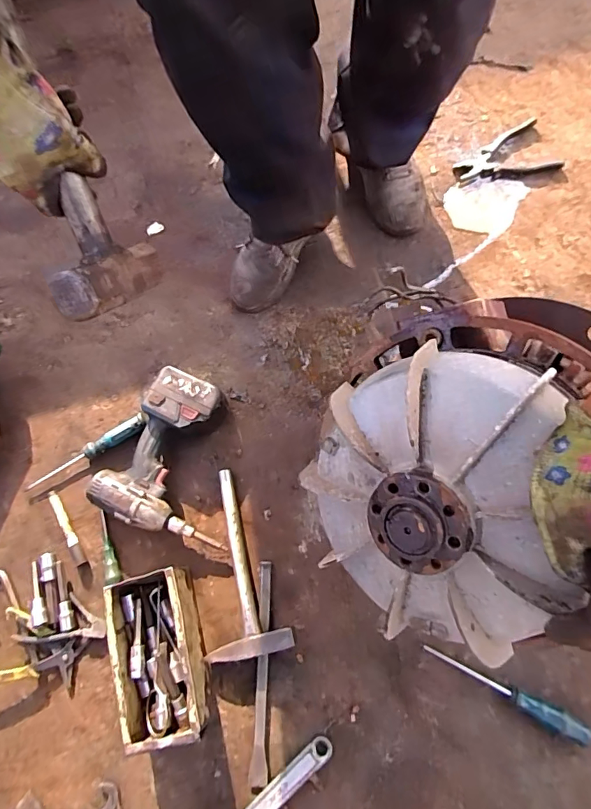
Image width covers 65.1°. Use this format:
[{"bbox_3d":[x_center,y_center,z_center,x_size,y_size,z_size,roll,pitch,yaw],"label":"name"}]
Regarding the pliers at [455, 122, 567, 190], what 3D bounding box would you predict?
[{"bbox_3d":[0.420,-0.471,0.919,0.198,0.019,0.143,-22,71,-2],"label":"pliers"}]

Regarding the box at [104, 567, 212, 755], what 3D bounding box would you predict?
[{"bbox_3d":[-0.192,0.347,0.652,0.109,0.078,0.214,-16,70,-1],"label":"box"}]

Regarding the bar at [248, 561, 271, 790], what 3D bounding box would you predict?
[{"bbox_3d":[-0.047,0.377,0.663,0.024,0.017,0.286,2,73,3],"label":"bar"}]

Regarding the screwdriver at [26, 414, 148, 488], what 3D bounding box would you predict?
[{"bbox_3d":[-0.347,0.080,0.777,0.214,0.022,0.034,-33,71,-6],"label":"screwdriver"}]

